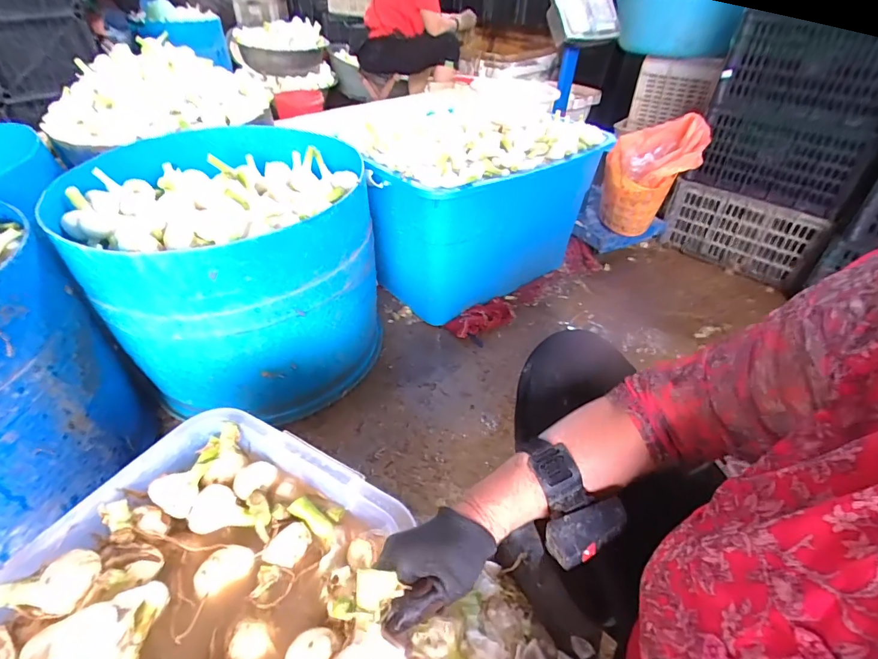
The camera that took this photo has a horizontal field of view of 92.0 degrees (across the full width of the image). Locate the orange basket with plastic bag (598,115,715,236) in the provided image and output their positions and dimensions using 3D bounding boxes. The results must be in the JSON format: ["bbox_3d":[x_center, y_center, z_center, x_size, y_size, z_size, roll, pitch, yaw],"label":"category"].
[{"bbox_3d":[0.662,-0.481,1.347,0.251,0.333,0.250,16,42,18],"label":"orange basket with plastic bag"}]

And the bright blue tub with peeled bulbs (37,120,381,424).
[{"bbox_3d":[-0.426,-0.131,0.980,0.577,0.452,0.583,0,40,0],"label":"bright blue tub with peeled bulbs"}]

